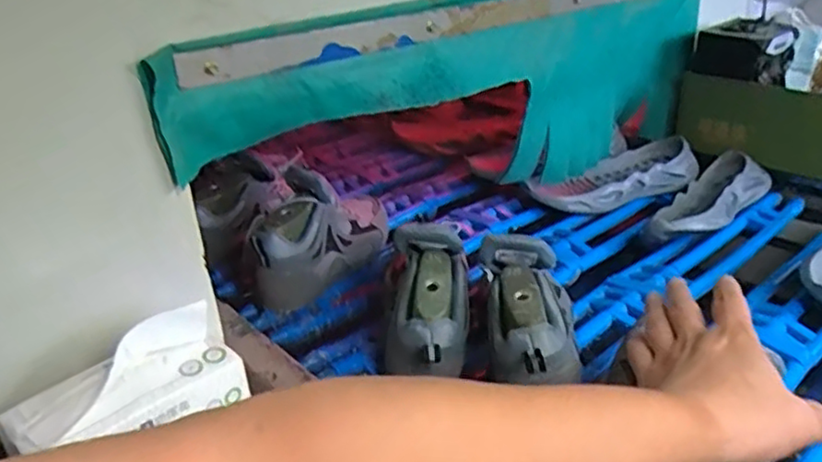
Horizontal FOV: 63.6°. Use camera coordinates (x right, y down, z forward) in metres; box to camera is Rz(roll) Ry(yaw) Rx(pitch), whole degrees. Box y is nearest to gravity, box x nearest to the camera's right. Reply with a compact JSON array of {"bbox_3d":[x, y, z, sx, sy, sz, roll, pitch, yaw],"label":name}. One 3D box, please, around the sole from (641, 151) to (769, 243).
[{"bbox_3d":[0.420,-0.044,0.946,0.104,0.055,0.270,24,37,37],"label":"sole"}]

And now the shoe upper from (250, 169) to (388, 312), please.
[{"bbox_3d":[-0.111,-0.008,0.836,0.101,0.123,0.249,12,31,21],"label":"shoe upper"}]

